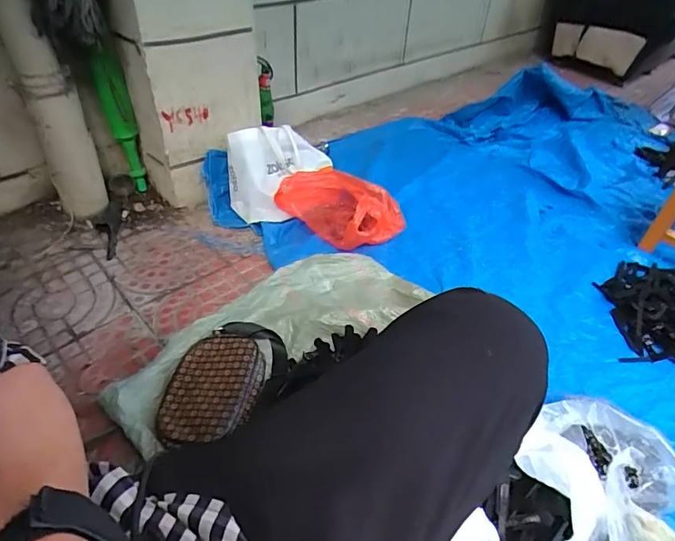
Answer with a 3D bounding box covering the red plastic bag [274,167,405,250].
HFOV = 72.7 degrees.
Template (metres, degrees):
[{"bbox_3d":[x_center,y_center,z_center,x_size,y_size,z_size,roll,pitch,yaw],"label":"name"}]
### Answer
[{"bbox_3d":[0.007,-0.176,1.260,0.297,0.136,0.214,33,52,32],"label":"red plastic bag"}]

